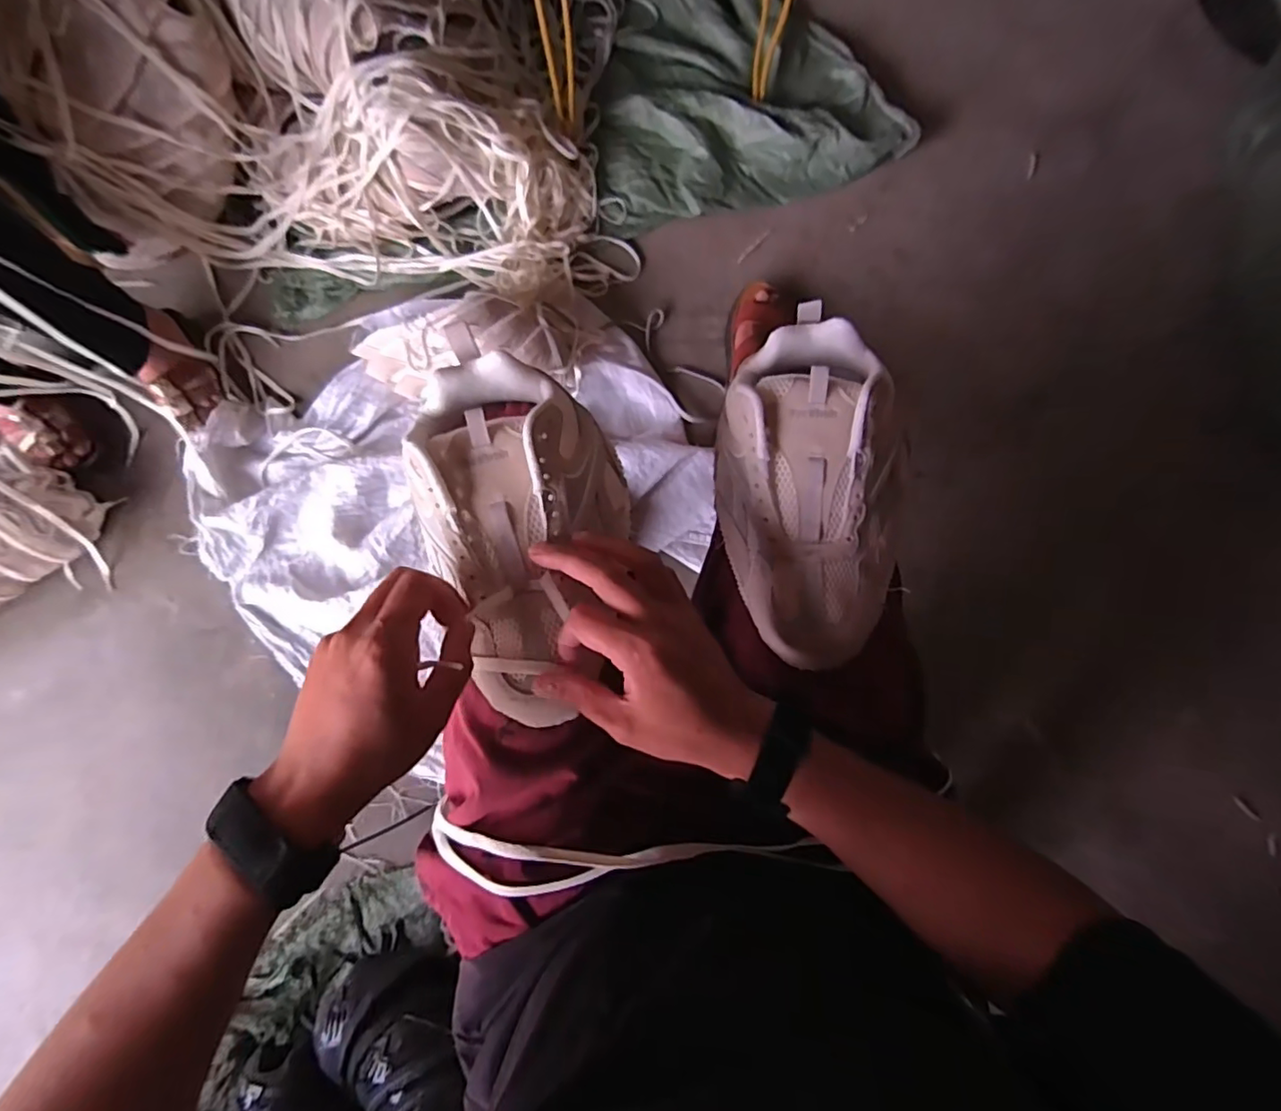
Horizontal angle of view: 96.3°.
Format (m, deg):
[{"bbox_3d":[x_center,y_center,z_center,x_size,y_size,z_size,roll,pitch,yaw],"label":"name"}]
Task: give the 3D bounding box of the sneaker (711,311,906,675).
[{"bbox_3d":[0.126,-0.046,0.420,0.115,0.089,0.241,-6,87,-2],"label":"sneaker"}]

